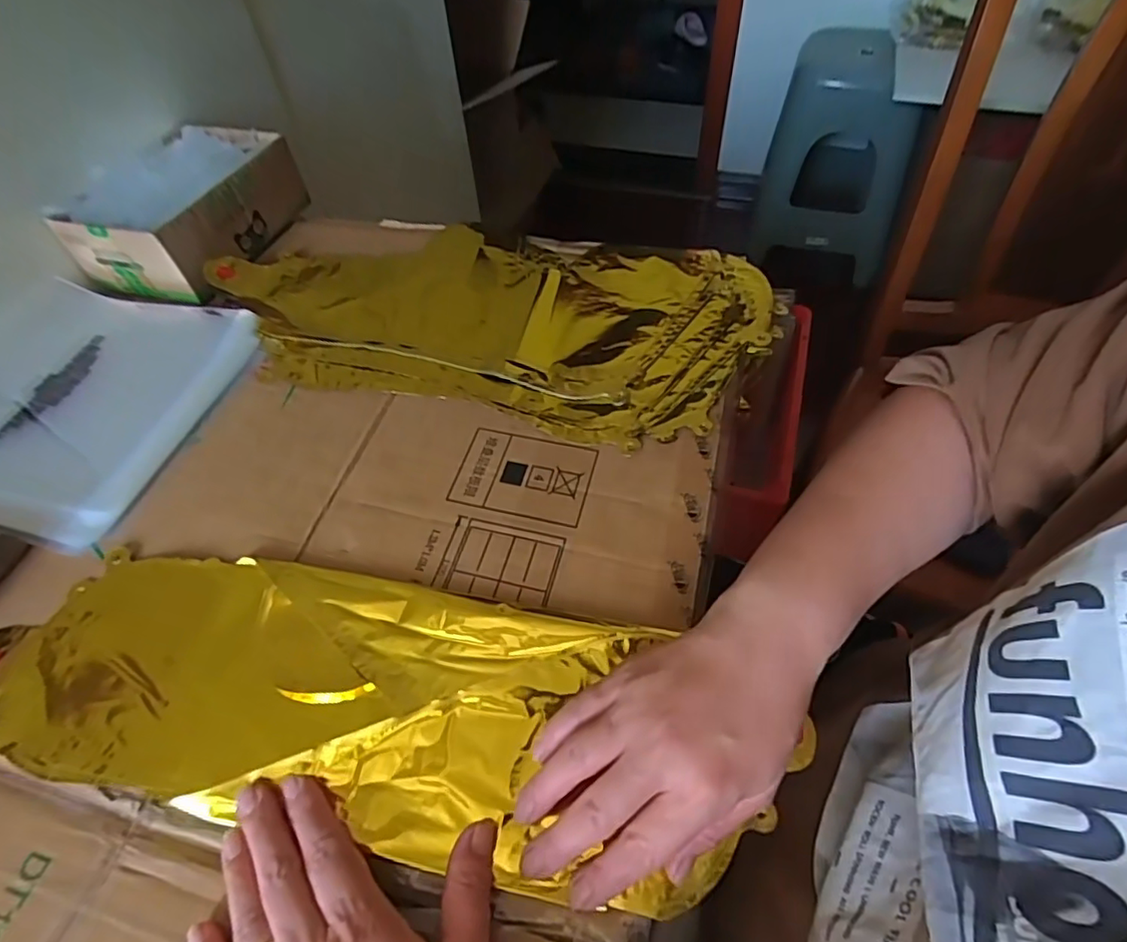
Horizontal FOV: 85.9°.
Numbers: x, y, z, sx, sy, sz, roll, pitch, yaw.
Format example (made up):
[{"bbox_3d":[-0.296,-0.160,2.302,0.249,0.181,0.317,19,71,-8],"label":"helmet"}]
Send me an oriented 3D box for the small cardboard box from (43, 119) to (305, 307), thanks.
[{"bbox_3d":[-0.352,-0.251,0.573,0.132,0.066,0.181,12,55,12],"label":"small cardboard box"}]

